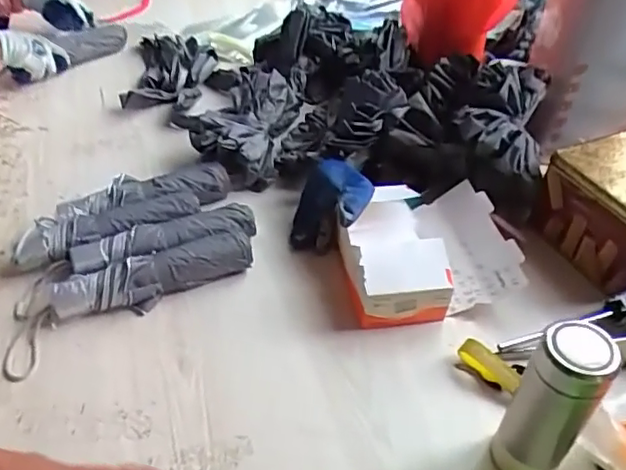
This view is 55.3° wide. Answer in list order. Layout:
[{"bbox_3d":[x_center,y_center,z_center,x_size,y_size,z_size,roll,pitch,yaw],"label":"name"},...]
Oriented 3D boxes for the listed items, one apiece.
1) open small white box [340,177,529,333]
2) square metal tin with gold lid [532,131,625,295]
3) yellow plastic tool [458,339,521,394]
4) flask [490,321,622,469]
[{"bbox_3d":[0.145,0.025,0.806,0.219,0.083,0.204,-7,43,-9],"label":"open small white box"},{"bbox_3d":[0.440,-0.033,0.824,0.183,0.125,0.194,-15,45,-18],"label":"square metal tin with gold lid"},{"bbox_3d":[0.201,0.148,0.676,0.029,0.018,0.074,-28,50,-29],"label":"yellow plastic tool"},{"bbox_3d":[0.217,0.157,0.544,0.064,0.174,0.054,31,50,29],"label":"flask"}]

